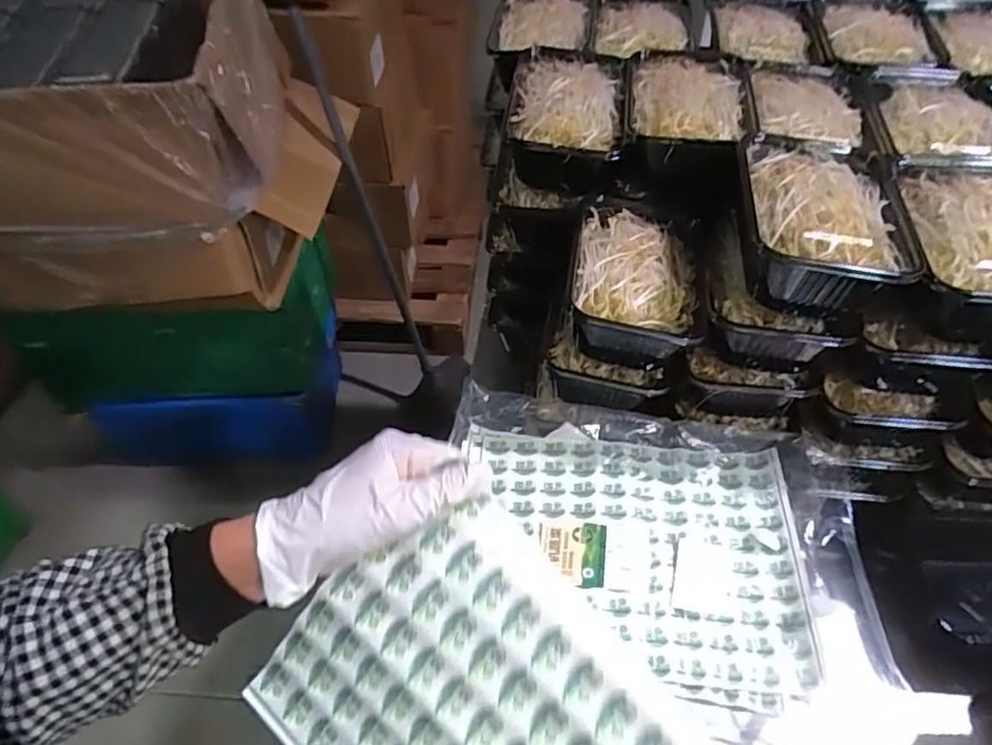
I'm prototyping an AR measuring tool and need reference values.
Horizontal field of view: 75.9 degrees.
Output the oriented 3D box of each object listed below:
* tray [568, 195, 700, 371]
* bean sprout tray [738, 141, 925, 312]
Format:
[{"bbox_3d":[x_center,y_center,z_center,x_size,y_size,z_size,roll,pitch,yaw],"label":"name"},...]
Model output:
[{"bbox_3d":[0.130,-0.083,0.598,0.112,0.069,0.188,8,51,7],"label":"tray"},{"bbox_3d":[0.267,-0.122,0.525,0.125,0.056,0.164,8,51,7],"label":"bean sprout tray"}]

